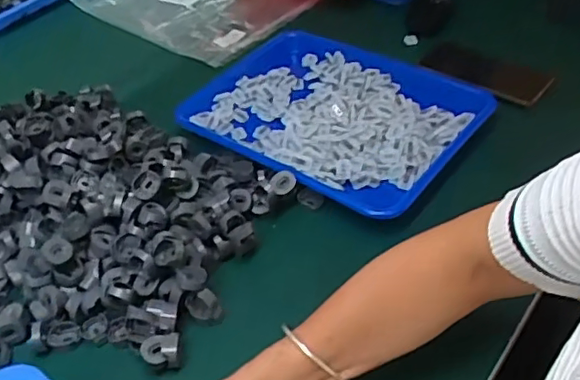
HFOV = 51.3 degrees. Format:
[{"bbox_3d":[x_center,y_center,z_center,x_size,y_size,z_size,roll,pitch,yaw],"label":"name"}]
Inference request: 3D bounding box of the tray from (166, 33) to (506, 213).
[{"bbox_3d":[0.046,-0.105,0.740,0.342,0.040,0.251,27,54,31],"label":"tray"}]

